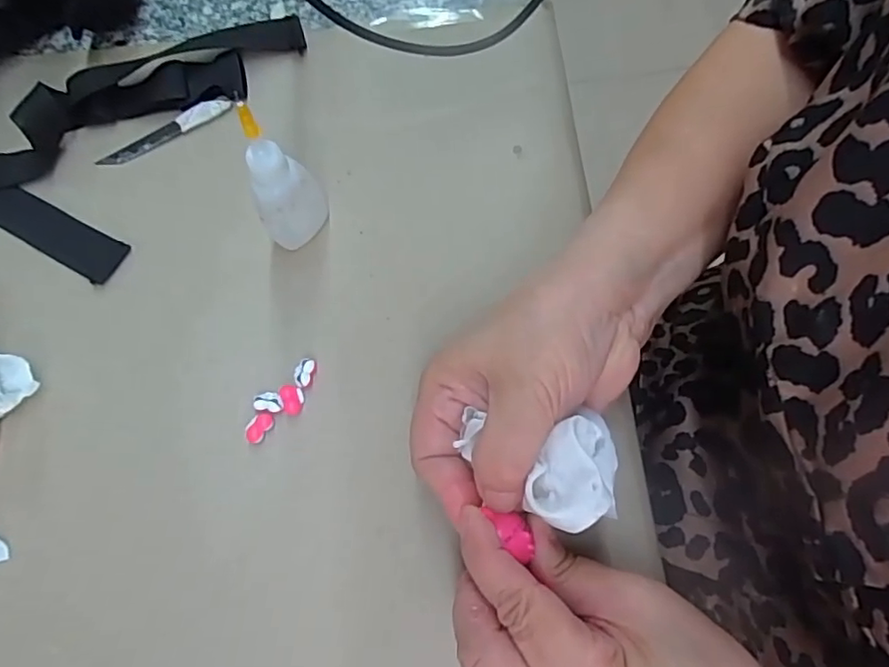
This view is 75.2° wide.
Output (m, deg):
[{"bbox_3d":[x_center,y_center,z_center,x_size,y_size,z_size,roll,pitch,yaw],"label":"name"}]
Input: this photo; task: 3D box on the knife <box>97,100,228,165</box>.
[{"bbox_3d":[-0.163,-0.118,0.336,0.080,0.006,0.011,-28,70,-8],"label":"knife"}]

